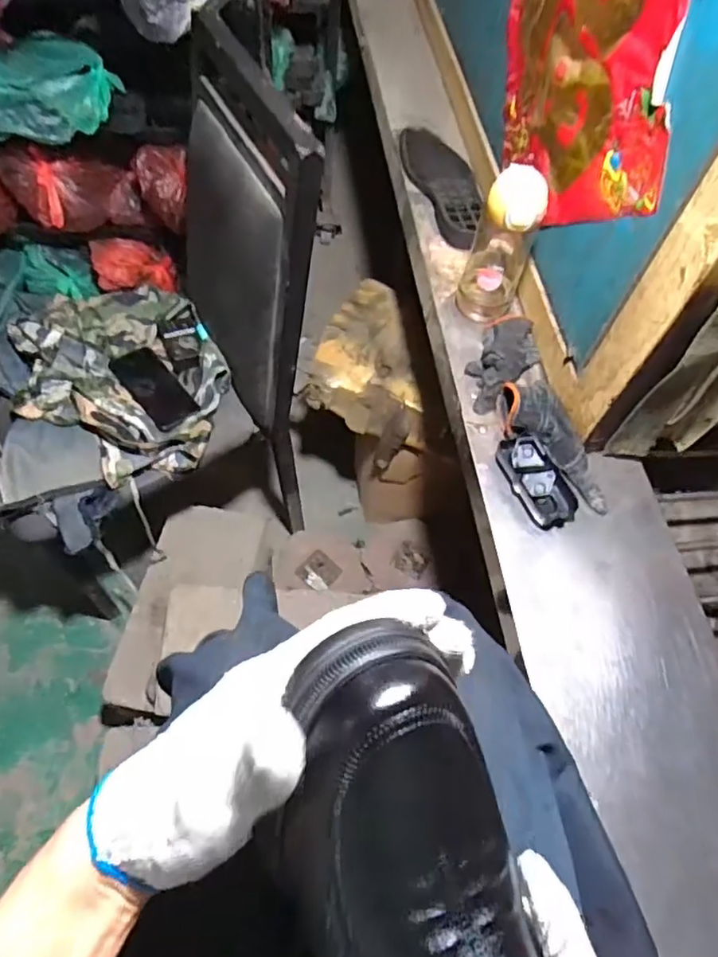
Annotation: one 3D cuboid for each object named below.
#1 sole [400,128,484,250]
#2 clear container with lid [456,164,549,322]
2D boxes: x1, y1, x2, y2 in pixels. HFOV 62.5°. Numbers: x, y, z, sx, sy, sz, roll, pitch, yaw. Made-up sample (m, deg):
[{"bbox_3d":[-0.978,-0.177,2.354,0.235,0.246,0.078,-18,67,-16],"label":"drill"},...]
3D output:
[{"bbox_3d":[0.142,-0.488,0.962,0.100,0.033,0.305,-9,61,-10],"label":"sole"},{"bbox_3d":[0.178,-0.285,0.758,0.072,0.204,0.070,20,60,7],"label":"clear container with lid"}]

